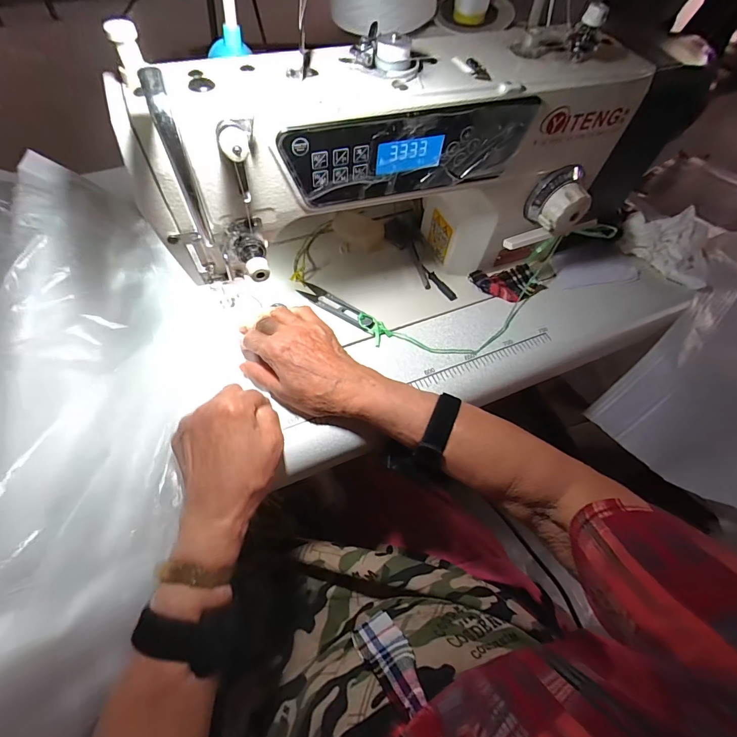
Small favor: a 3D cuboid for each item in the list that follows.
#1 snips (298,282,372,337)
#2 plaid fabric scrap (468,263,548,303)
[{"bbox_3d":[-0.036,-0.070,0.438,0.104,0.009,0.023,36,63,16],"label":"snips"},{"bbox_3d":[0.174,-0.104,0.467,0.087,0.014,0.050,-12,61,-11],"label":"plaid fabric scrap"}]

